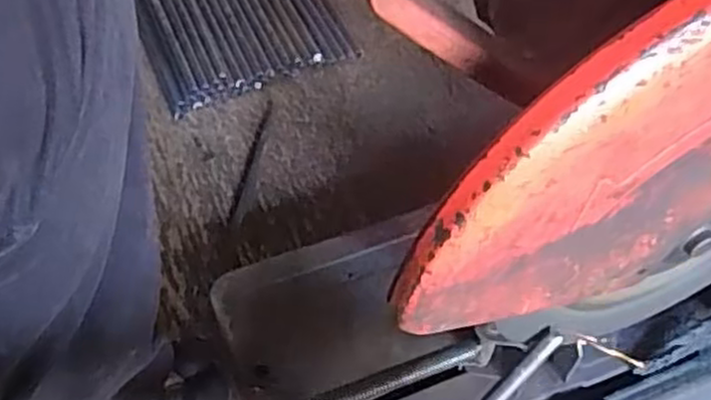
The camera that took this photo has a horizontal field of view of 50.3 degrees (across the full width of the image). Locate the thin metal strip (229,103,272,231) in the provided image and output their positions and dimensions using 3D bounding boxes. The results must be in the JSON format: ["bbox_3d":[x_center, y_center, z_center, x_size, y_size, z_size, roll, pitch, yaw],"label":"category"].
[{"bbox_3d":[-0.115,-0.042,0.846,0.013,0.005,0.179,7,53,7],"label":"thin metal strip"}]

